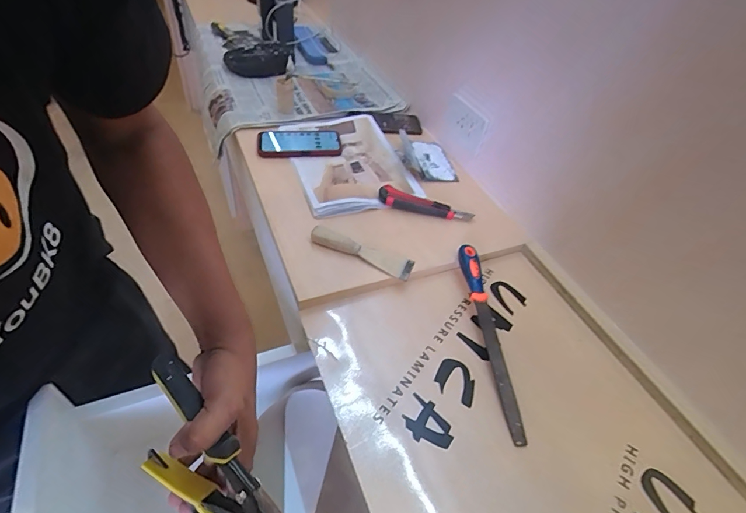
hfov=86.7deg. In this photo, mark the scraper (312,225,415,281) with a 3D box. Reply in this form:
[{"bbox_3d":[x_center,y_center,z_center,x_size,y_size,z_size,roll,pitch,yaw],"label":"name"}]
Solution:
[{"bbox_3d":[-0.018,-0.009,0.627,0.166,0.022,0.037,19,51,9],"label":"scraper"}]

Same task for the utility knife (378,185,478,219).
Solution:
[{"bbox_3d":[0.095,-0.094,0.721,0.170,0.017,0.041,13,50,4],"label":"utility knife"}]

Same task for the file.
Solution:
[{"bbox_3d":[0.166,0.103,0.553,0.031,0.028,0.297,-1,50,-7],"label":"file"}]

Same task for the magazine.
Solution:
[{"bbox_3d":[-0.056,-0.204,0.814,0.217,0.016,0.330,-13,49,-17],"label":"magazine"}]

